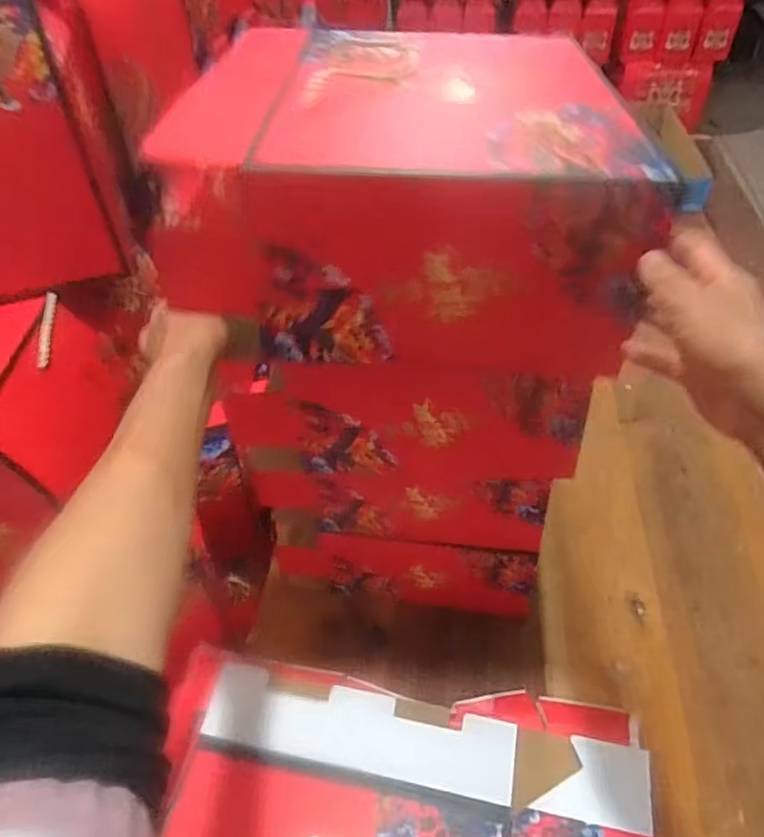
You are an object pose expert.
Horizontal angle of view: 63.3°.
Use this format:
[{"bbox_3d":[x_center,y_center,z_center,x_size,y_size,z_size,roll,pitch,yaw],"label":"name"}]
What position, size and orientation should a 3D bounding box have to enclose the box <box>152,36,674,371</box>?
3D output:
[{"bbox_3d":[0.023,-0.207,0.489,0.296,0.129,0.325,-1,47,3],"label":"box"}]

